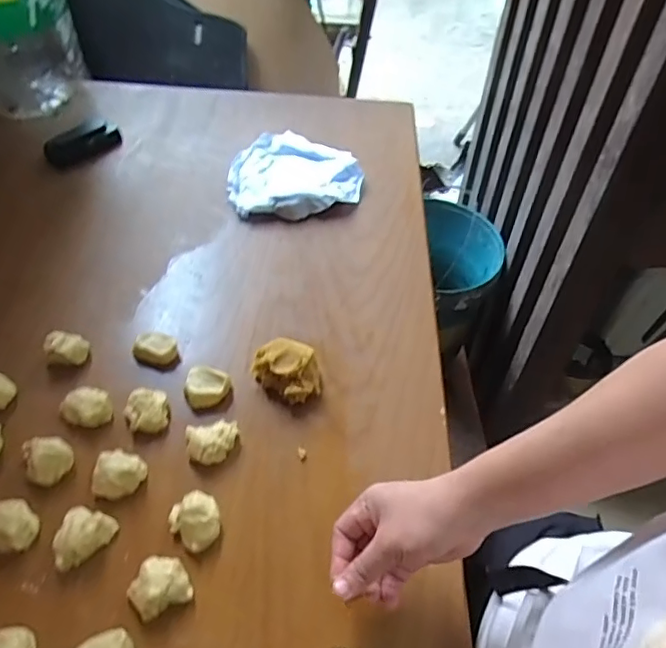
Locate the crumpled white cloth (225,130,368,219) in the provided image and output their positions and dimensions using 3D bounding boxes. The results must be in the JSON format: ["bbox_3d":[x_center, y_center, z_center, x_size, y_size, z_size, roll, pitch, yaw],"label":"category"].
[{"bbox_3d":[-0.053,-0.220,0.811,0.183,0.018,0.164,0,53,-5],"label":"crumpled white cloth"}]

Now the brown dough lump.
[{"bbox_3d":[-0.047,0.050,0.608,0.068,0.042,0.052,28,56,16],"label":"brown dough lump"}]

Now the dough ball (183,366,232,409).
[{"bbox_3d":[-0.134,0.069,0.595,0.044,0.025,0.040,2,53,-3],"label":"dough ball"}]

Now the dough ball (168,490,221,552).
[{"bbox_3d":[-0.124,0.177,0.514,0.048,0.023,0.043,34,58,20],"label":"dough ball"}]

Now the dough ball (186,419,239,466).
[{"bbox_3d":[-0.118,0.116,0.560,0.050,0.020,0.041,-15,56,-16],"label":"dough ball"}]

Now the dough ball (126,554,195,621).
[{"bbox_3d":[-0.149,0.221,0.480,0.045,0.023,0.043,2,53,-3],"label":"dough ball"}]

